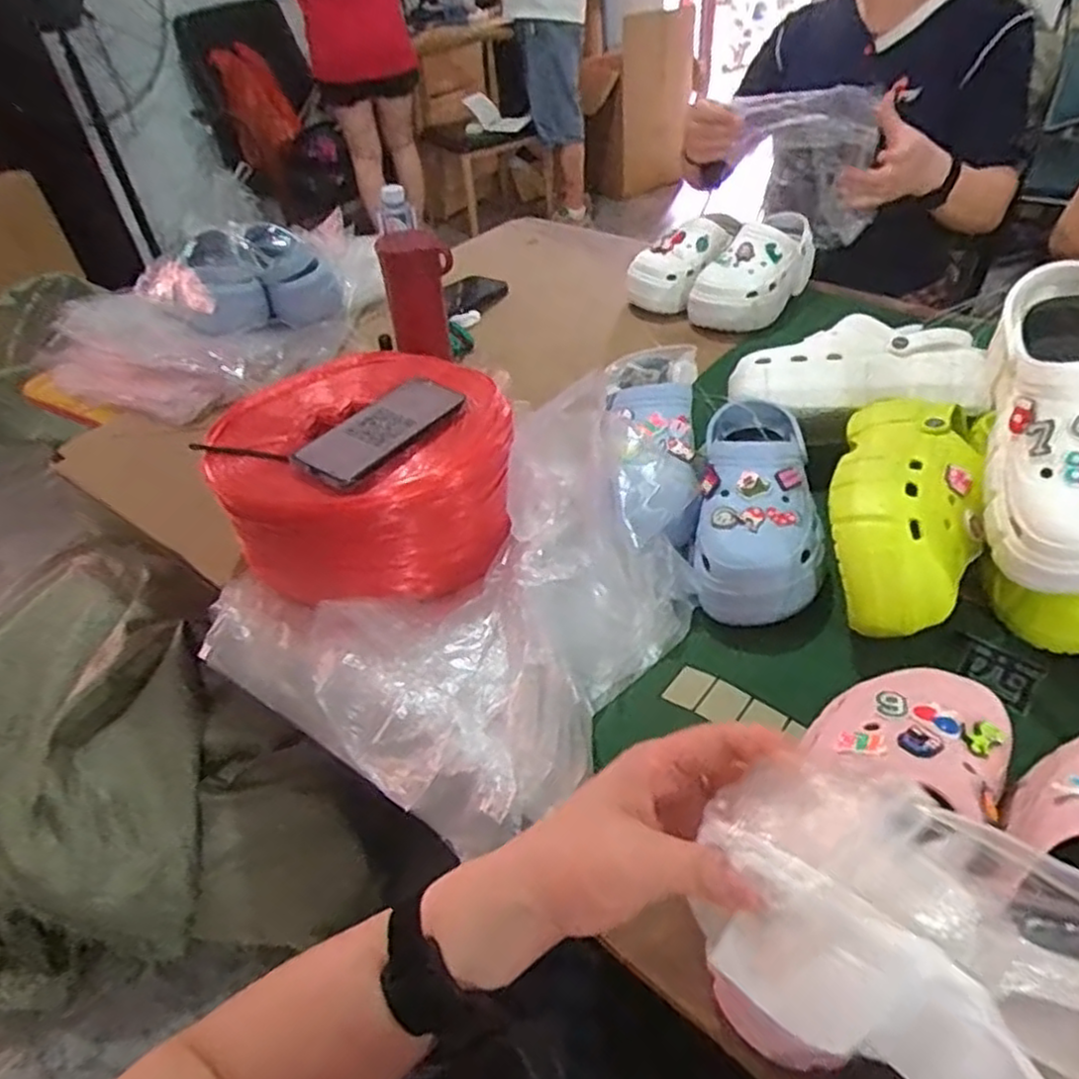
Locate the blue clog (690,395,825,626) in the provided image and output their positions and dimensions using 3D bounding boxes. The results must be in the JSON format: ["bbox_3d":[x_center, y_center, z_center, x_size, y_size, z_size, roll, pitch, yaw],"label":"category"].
[{"bbox_3d":[0.208,-0.043,0.667,0.109,0.082,0.245,7,44,14],"label":"blue clog"}]

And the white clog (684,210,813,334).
[{"bbox_3d":[0.310,-0.389,1.033,0.105,0.093,0.210,25,51,30],"label":"white clog"}]

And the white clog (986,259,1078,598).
[{"bbox_3d":[0.393,-0.092,0.517,0.109,0.085,0.262,8,68,16],"label":"white clog"}]

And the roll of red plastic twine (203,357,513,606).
[{"bbox_3d":[-0.162,-0.062,0.691,0.254,0.126,0.230,-21,45,-16],"label":"roll of red plastic twine"}]

